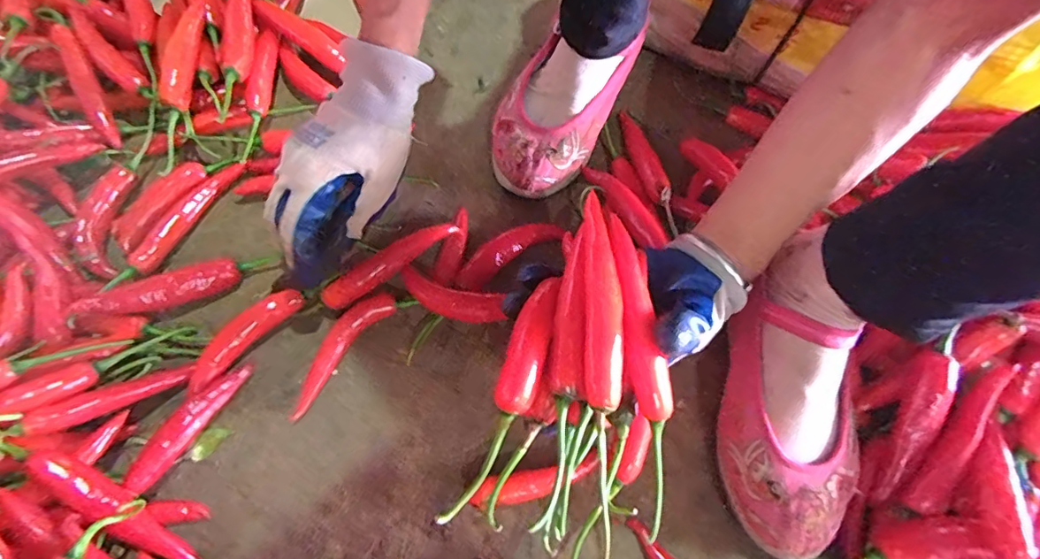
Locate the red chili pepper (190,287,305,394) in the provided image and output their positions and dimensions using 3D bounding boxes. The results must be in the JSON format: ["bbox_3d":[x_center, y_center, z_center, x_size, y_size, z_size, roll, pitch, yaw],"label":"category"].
[{"bbox_3d":[-0.207,0.043,0.368,0.021,0.022,0.096,40,69,14],"label":"red chili pepper"}]

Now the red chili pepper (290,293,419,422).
[{"bbox_3d":[-0.133,0.050,0.372,0.034,0.019,0.114,41,69,14],"label":"red chili pepper"}]

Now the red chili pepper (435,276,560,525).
[{"bbox_3d":[-0.005,0.059,0.257,0.022,0.023,0.136,21,73,6],"label":"red chili pepper"}]

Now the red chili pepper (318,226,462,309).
[{"bbox_3d":[-0.101,-0.014,0.383,0.113,0.018,0.021,-28,70,-15],"label":"red chili pepper"}]

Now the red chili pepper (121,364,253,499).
[{"bbox_3d":[-0.230,0.099,0.343,0.019,0.022,0.096,26,66,8],"label":"red chili pepper"}]

